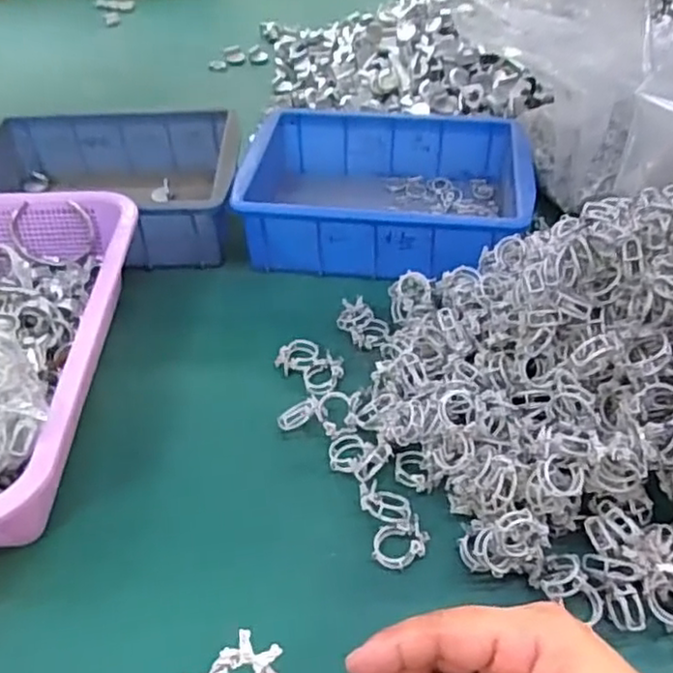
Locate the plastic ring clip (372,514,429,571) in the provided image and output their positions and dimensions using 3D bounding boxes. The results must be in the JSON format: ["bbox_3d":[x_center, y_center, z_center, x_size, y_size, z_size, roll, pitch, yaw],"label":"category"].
[{"bbox_3d":[0.037,0.120,0.386,0.034,0.005,0.025,-32,60,-9],"label":"plastic ring clip"}]

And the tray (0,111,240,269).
[{"bbox_3d":[-0.215,-0.143,0.621,0.249,0.062,0.183,-2,44,-1],"label":"tray"}]

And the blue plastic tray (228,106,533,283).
[{"bbox_3d":[0.043,-0.132,0.604,0.247,0.071,0.174,5,45,6],"label":"blue plastic tray"}]

